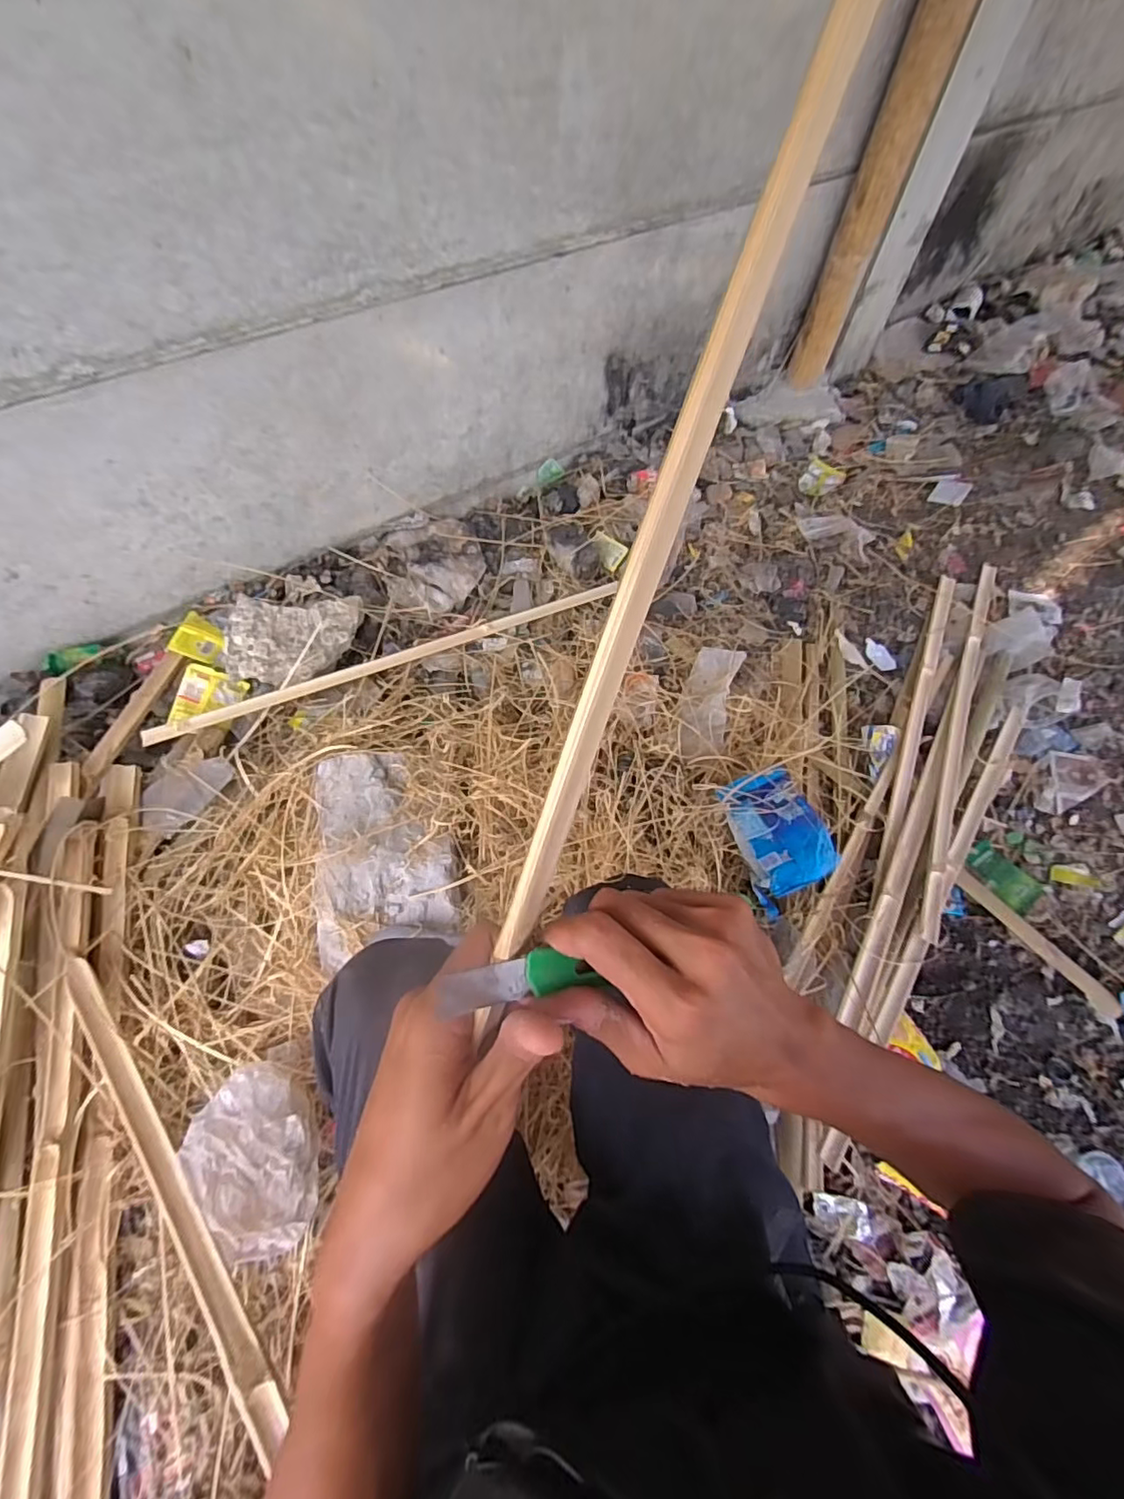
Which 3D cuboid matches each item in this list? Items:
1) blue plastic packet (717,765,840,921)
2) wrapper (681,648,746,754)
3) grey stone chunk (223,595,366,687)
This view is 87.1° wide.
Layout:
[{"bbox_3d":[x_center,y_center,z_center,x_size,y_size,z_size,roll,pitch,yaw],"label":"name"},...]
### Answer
[{"bbox_3d":[0.337,0.133,0.920,0.137,0.042,0.208,-15,63,-11],"label":"blue plastic packet"},{"bbox_3d":[0.269,-0.093,1.067,0.083,0.022,0.242,17,61,6],"label":"wrapper"},{"bbox_3d":[-0.476,-0.203,1.052,0.220,0.054,0.159,-8,62,-8],"label":"grey stone chunk"}]

